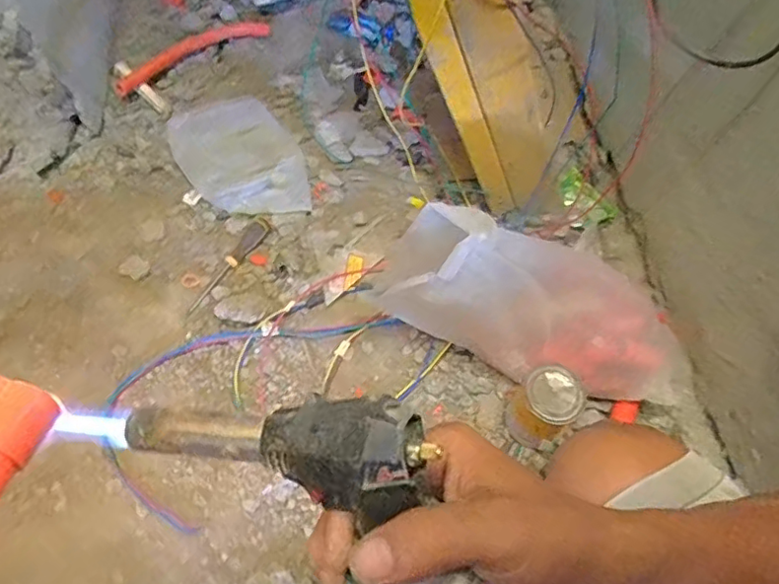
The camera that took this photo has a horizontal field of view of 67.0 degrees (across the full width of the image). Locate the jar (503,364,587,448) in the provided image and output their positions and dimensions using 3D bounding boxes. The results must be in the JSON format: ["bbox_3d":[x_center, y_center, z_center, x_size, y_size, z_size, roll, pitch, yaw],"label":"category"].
[{"bbox_3d":[0.208,0.155,0.798,0.094,0.110,0.081,-41,66,-20],"label":"jar"}]

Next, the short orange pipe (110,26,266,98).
[{"bbox_3d":[-0.409,-0.498,1.230,0.351,0.037,0.093,-30,63,-16],"label":"short orange pipe"}]

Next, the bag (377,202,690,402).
[{"bbox_3d":[0.209,0.019,0.775,0.402,0.148,0.121,25,61,-10],"label":"bag"}]

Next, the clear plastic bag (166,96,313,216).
[{"bbox_3d":[-0.274,-0.247,1.082,0.208,0.056,0.261,-22,61,-11],"label":"clear plastic bag"}]

